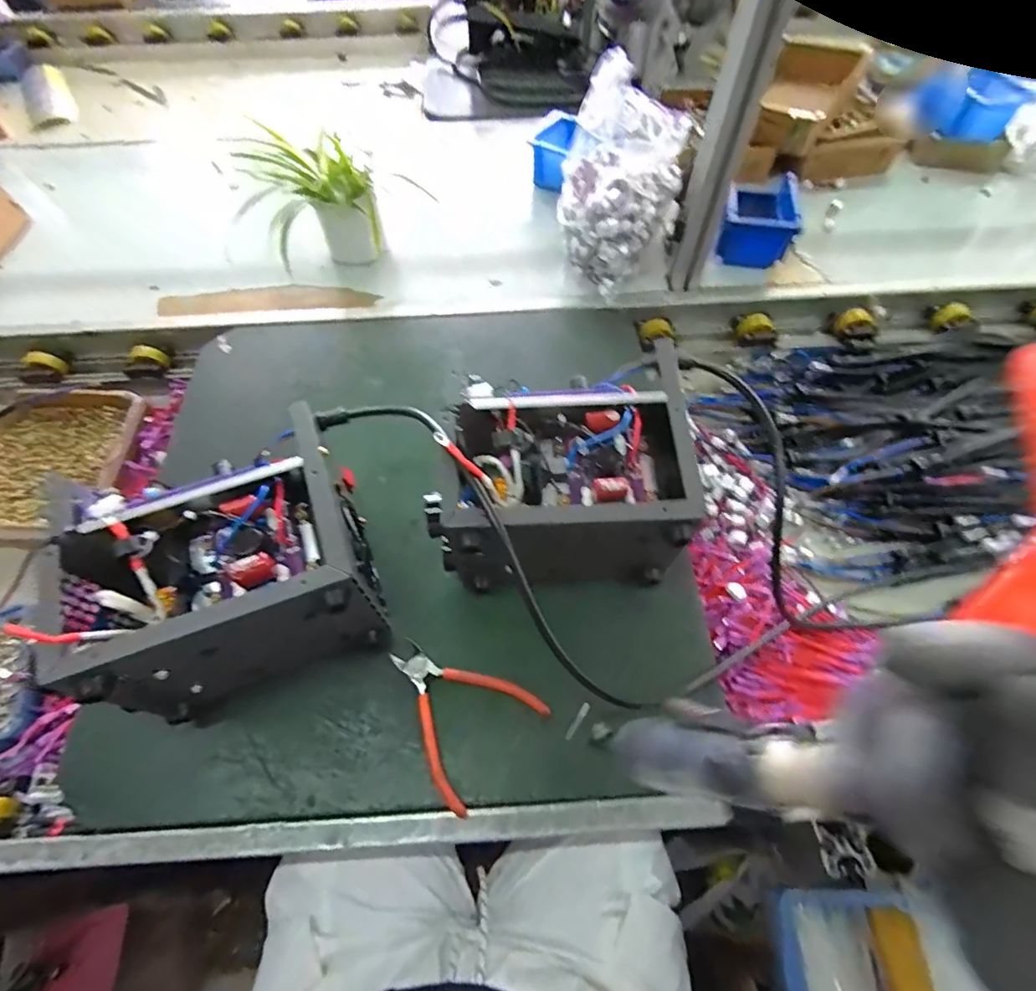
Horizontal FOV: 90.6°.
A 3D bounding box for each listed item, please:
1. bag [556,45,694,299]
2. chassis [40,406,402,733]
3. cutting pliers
[{"bbox_3d":[0.136,-0.411,0.701,0.154,0.206,0.177,6,61,4],"label":"bag"},{"bbox_3d":[-0.247,0.065,0.454,0.212,0.158,0.188,-19,62,-9],"label":"chassis"},{"bbox_3d":[-0.059,0.187,0.465,0.139,0.010,0.110,41,69,21],"label":"cutting pliers"}]

